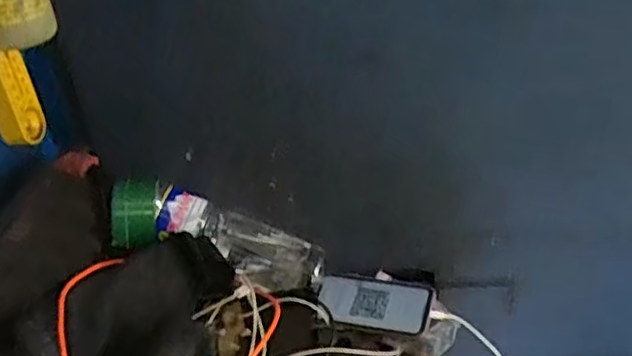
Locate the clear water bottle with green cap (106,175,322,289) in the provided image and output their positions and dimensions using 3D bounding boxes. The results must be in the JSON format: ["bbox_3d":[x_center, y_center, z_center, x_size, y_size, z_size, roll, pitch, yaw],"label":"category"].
[{"bbox_3d":[-0.122,0.072,0.808,0.267,0.066,0.078,22,26,-16],"label":"clear water bottle with green cap"}]

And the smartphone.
[{"bbox_3d":[0.072,0.150,0.793,0.138,0.012,0.079,5,39,15],"label":"smartphone"}]

